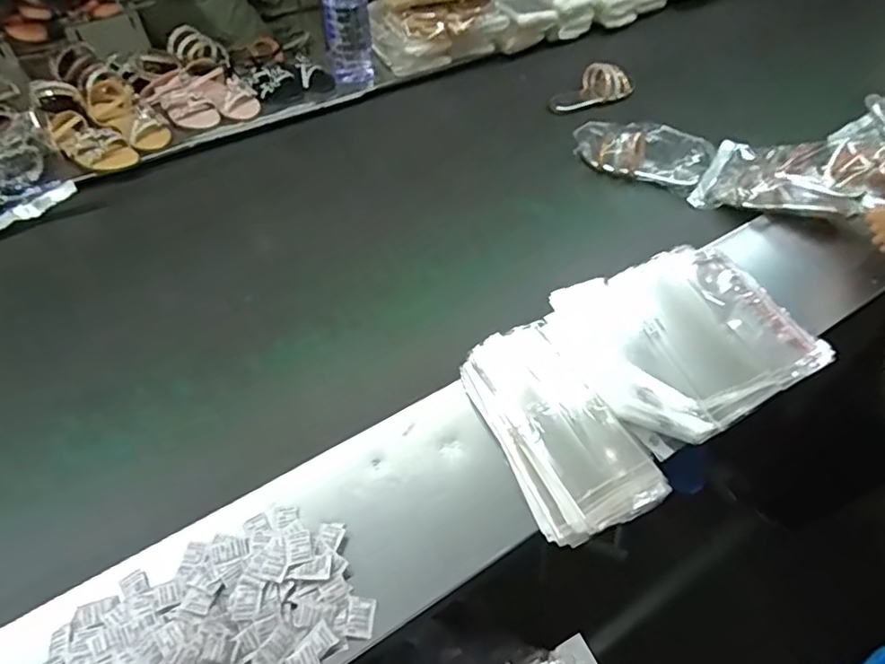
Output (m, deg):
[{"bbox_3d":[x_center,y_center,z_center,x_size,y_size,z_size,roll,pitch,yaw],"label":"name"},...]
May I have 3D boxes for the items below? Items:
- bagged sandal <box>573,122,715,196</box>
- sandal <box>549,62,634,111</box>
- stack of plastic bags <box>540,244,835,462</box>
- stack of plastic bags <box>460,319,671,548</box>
[{"bbox_3d":[0.408,-0.372,1.195,0.264,0.067,0.099,23,54,18],"label":"bagged sandal"},{"bbox_3d":[0.342,-0.577,1.369,0.208,0.077,0.102,-22,53,-1],"label":"sandal"},{"bbox_3d":[0.376,0.003,0.899,0.379,0.042,0.305,-20,53,-16],"label":"stack of plastic bags"},{"bbox_3d":[0.155,0.123,0.795,0.173,0.054,0.305,-19,53,-15],"label":"stack of plastic bags"}]

